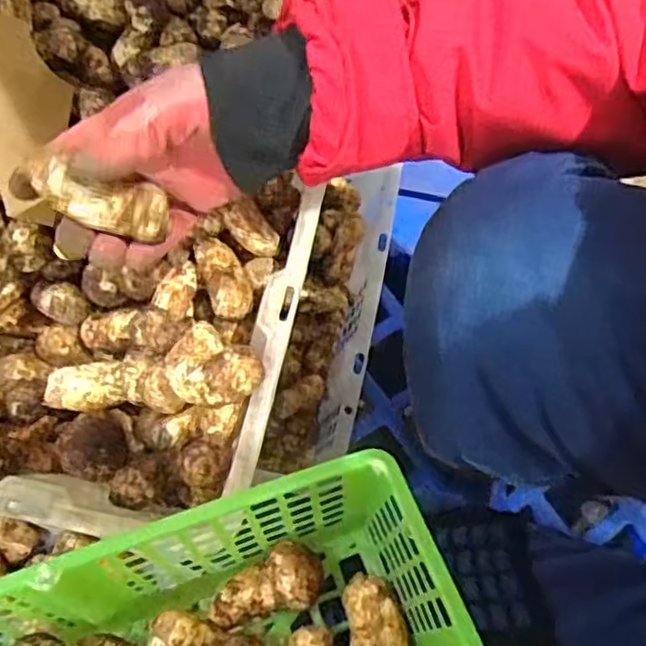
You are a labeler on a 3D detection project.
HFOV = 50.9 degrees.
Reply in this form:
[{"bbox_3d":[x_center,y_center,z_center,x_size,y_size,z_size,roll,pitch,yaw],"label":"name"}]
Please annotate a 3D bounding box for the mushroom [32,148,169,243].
[{"bbox_3d":[-0.121,-0.067,0.363,0.066,0.022,0.024,14,69,-22],"label":"mushroom"}]

